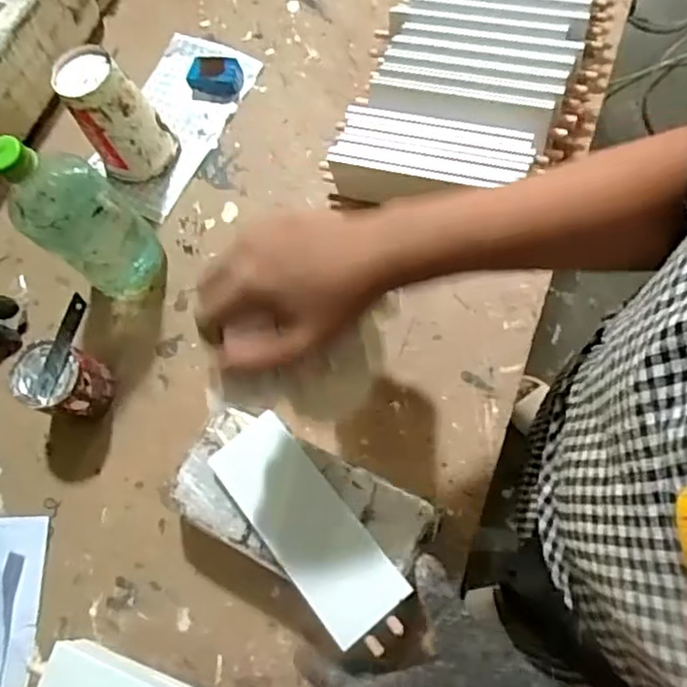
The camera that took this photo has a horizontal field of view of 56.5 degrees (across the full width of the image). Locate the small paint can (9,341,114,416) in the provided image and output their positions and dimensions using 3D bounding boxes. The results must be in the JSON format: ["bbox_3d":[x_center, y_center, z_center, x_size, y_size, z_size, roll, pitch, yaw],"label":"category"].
[{"bbox_3d":[-0.259,0.038,0.595,0.070,0.068,0.060,8,71,3],"label":"small paint can"}]

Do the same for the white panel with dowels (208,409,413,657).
[{"bbox_3d":[-0.027,0.138,0.486,0.065,0.010,0.186,-37,66,-11],"label":"white panel with dowels"}]

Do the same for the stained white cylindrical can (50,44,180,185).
[{"bbox_3d":[-0.231,-0.233,0.657,0.080,0.118,0.081,0,71,1],"label":"stained white cylindrical can"}]

